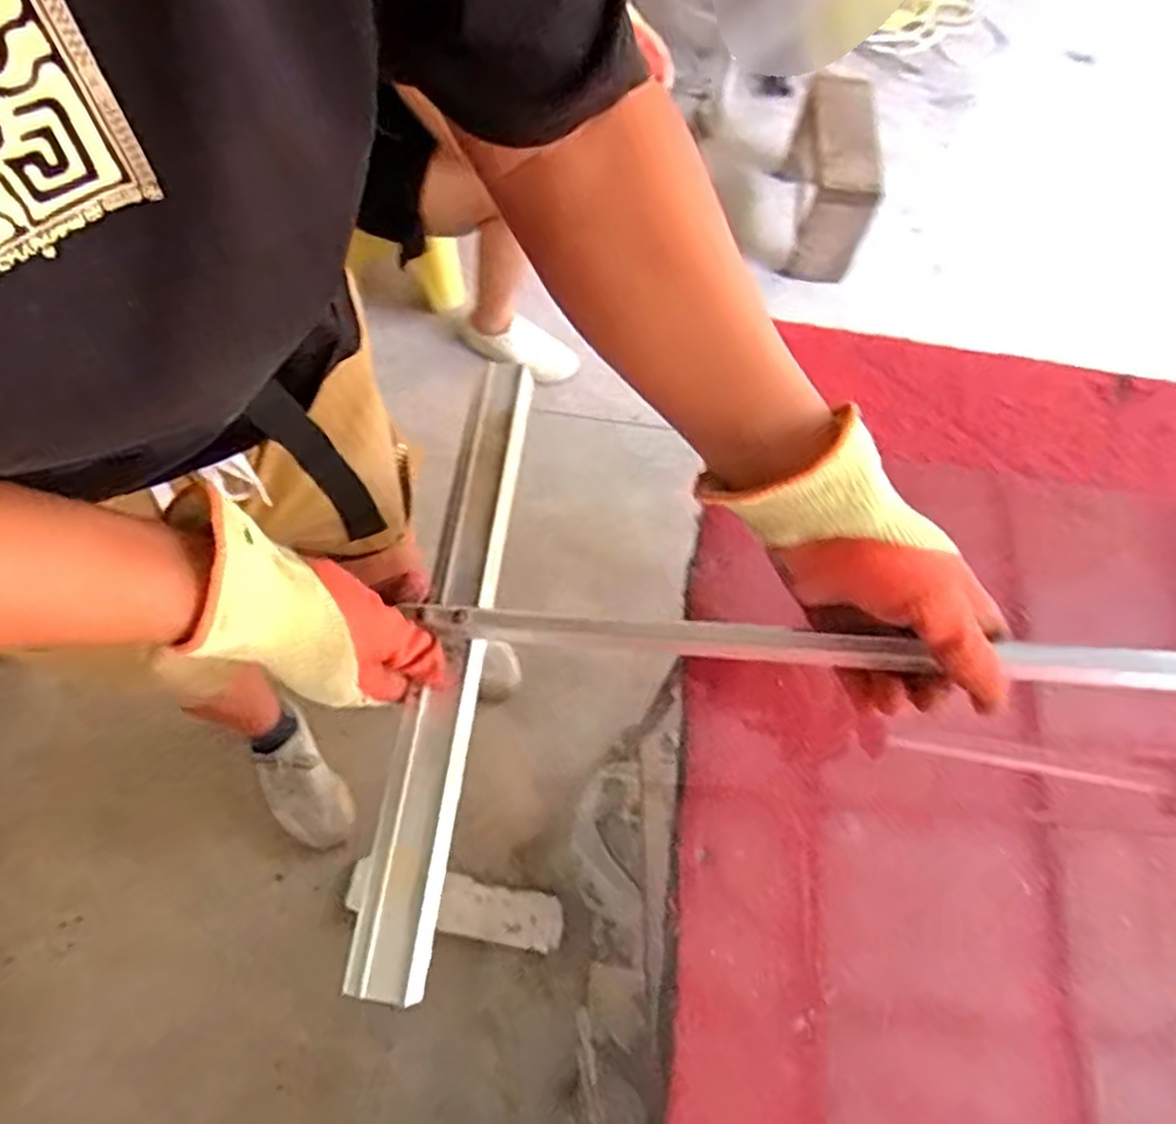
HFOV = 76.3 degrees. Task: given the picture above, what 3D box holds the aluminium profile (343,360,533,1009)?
[{"bbox_3d":[-0.092,0.049,0.511,0.044,0.017,0.433,8,68,0],"label":"aluminium profile"}]

